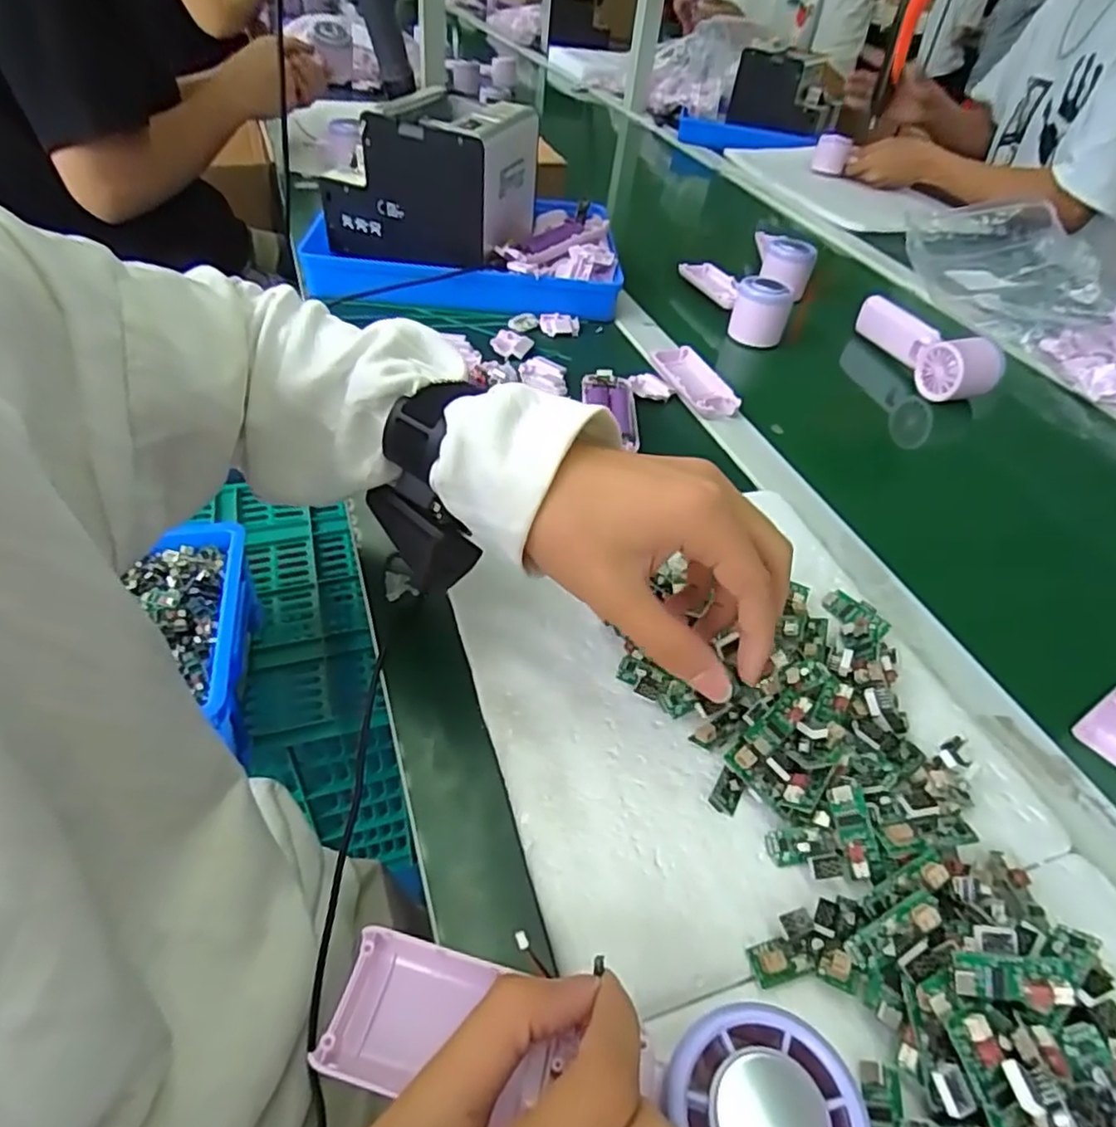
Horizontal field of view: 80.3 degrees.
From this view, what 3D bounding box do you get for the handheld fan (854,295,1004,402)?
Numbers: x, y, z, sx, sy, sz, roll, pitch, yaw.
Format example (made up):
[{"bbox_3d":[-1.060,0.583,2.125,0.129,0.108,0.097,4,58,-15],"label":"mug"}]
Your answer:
[{"bbox_3d":[0.366,-0.222,0.670,0.038,0.058,0.168,-8,46,-15],"label":"handheld fan"}]

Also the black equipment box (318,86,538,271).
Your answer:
[{"bbox_3d":[-0.131,-0.389,0.667,0.192,0.119,0.152,17,45,10],"label":"black equipment box"}]

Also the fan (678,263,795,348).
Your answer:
[{"bbox_3d":[0.190,-0.298,0.721,0.043,0.060,0.172,-7,46,-15],"label":"fan"}]

